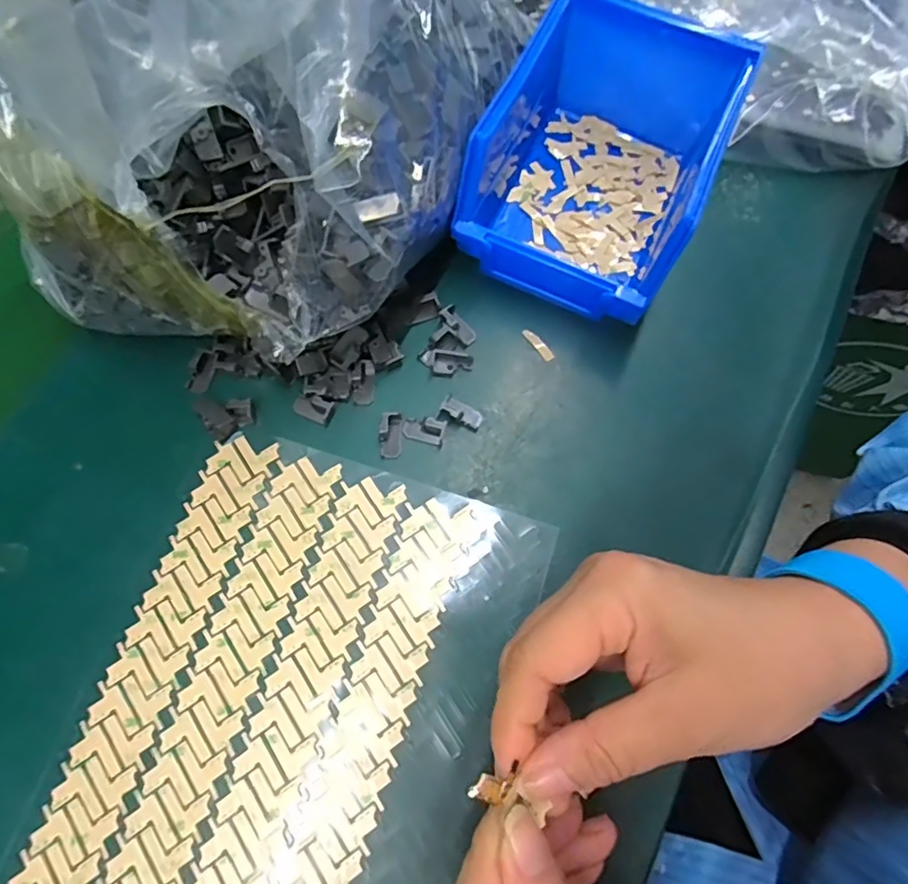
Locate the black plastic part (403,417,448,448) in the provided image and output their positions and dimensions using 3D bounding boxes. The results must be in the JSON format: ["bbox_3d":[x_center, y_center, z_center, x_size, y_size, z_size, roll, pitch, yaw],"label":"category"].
[{"bbox_3d":[-0.015,-0.006,0.286,0.021,0.008,0.012,11,73,2],"label":"black plastic part"}]

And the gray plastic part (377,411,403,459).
[{"bbox_3d":[-0.032,-0.004,0.284,0.010,0.008,0.023,2,73,-1],"label":"gray plastic part"}]

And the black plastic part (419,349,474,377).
[{"bbox_3d":[-0.004,-0.041,0.295,0.027,0.011,0.011,6,73,0],"label":"black plastic part"}]

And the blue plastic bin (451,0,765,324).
[{"bbox_3d":[0.073,-0.145,0.297,0.102,0.069,0.141,23,74,5],"label":"blue plastic bin"}]

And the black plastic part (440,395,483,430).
[{"bbox_3d":[0.004,-0.015,0.289,0.021,0.009,0.011,27,74,6],"label":"black plastic part"}]

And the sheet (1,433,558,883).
[{"bbox_3d":[-0.071,0.125,0.246,0.167,0.004,0.242,19,73,4],"label":"sheet"}]

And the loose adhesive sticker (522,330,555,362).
[{"bbox_3d":[0.045,-0.051,0.301,0.005,0.004,0.021,-35,77,-11],"label":"loose adhesive sticker"}]

